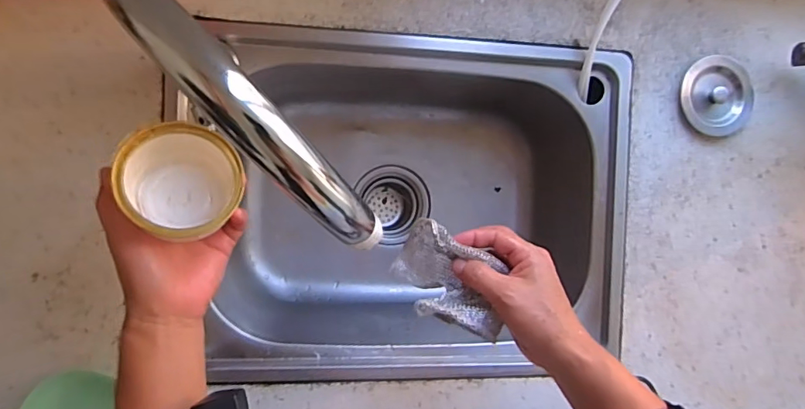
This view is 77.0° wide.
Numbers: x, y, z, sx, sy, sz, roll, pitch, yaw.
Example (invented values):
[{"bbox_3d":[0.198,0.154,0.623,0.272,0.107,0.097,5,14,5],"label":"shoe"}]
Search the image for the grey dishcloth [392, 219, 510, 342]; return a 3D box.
[{"bbox_3d":[0.037,0.056,0.428,0.074,0.115,0.060,-35,140,-5],"label":"grey dishcloth"}]

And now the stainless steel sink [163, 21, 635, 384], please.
[{"bbox_3d":[0.021,-0.001,0.645,0.450,0.217,0.361,1,92,-7],"label":"stainless steel sink"}]

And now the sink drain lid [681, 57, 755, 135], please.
[{"bbox_3d":[0.361,-0.124,0.575,0.089,0.020,0.088,0,92,-7],"label":"sink drain lid"}]

